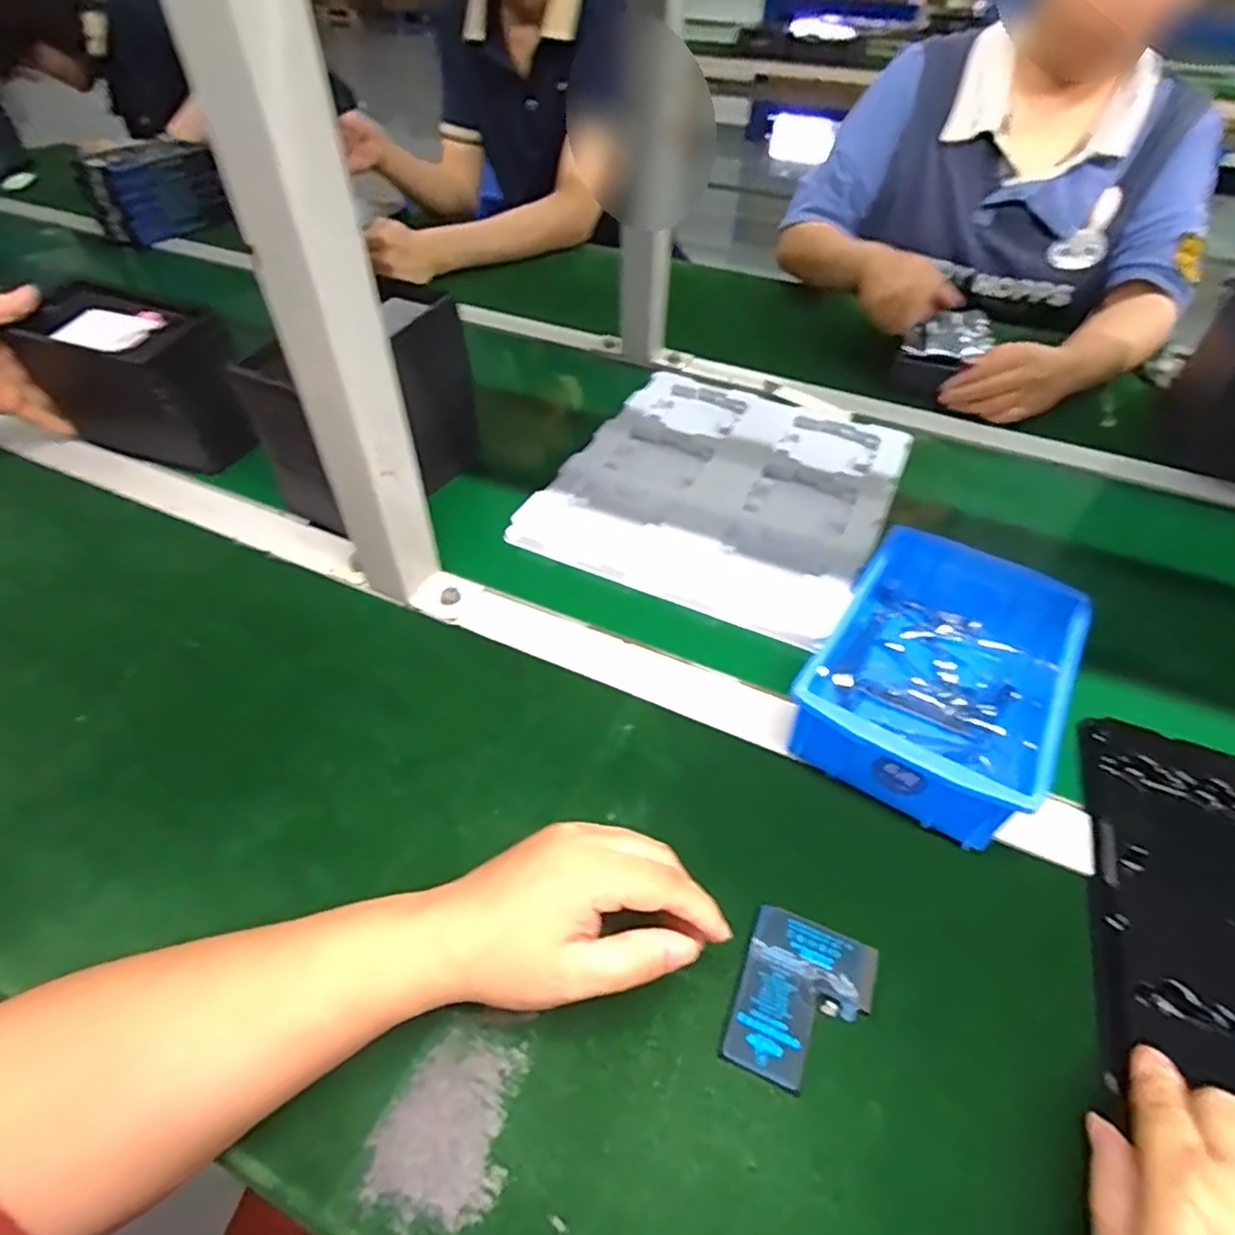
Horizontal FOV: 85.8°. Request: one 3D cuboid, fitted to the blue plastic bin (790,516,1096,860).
[{"bbox_3d":[0.206,0.034,0.428,0.127,0.065,0.195,27,52,21],"label":"blue plastic bin"}]

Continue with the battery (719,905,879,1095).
[{"bbox_3d":[0.089,0.185,0.321,0.059,0.007,0.074,19,49,15],"label":"battery"}]

